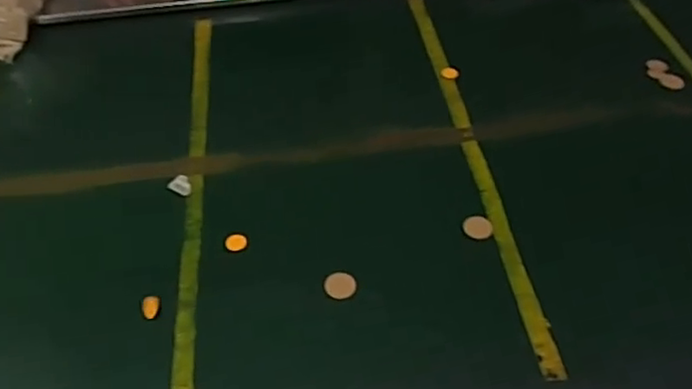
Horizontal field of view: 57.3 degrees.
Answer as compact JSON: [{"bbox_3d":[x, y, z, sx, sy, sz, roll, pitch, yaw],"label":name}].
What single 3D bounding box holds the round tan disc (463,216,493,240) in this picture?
[{"bbox_3d":[0.151,0.036,0.725,0.032,0.007,0.037,15,50,16],"label":"round tan disc"}]

